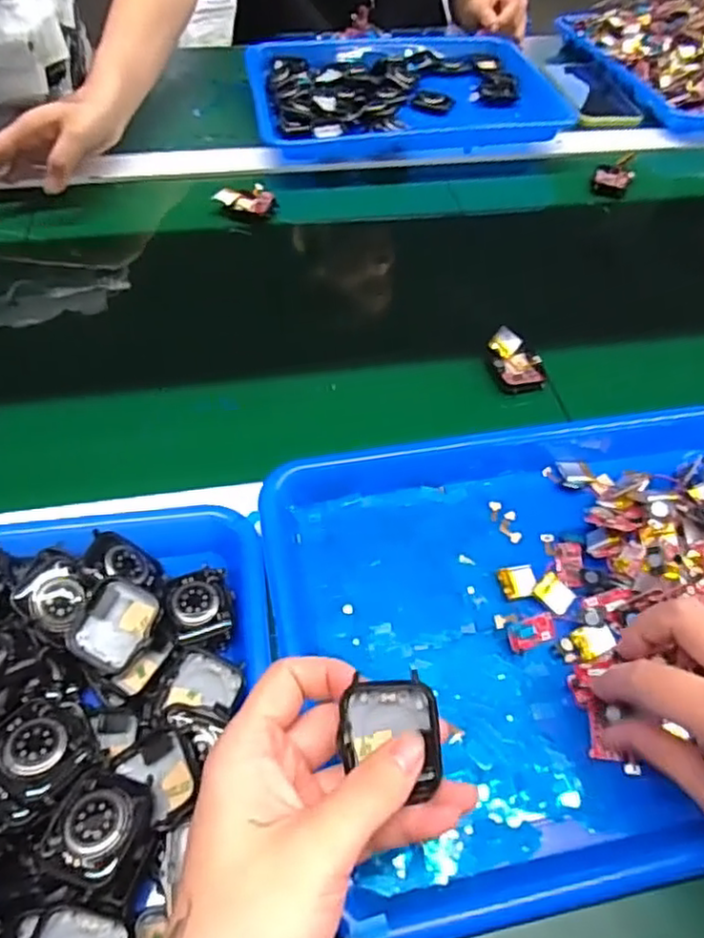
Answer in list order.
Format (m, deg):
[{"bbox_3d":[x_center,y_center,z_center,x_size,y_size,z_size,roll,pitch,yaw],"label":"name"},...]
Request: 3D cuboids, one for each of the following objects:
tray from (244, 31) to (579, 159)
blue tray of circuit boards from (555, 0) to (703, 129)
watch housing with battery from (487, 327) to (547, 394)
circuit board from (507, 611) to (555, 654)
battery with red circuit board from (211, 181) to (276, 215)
[{"bbox_3d":[0.056,-0.438,0.742,0.329,0.032,0.279,-3,53,-6],"label":"tray"},{"bbox_3d":[0.415,-0.506,0.802,0.217,0.066,0.295,-13,55,-13],"label":"blue tray of circuit boards"},{"bbox_3d":[0.128,-0.084,0.504,0.038,0.016,0.056,-4,54,-7],"label":"watch housing with battery"},{"bbox_3d":[0.100,0.090,0.362,0.030,0.006,0.014,-17,56,-16],"label":"circuit board"},{"bbox_3d":[-0.103,-0.258,0.628,0.055,0.016,0.029,-10,54,-11],"label":"battery with red circuit board"}]

